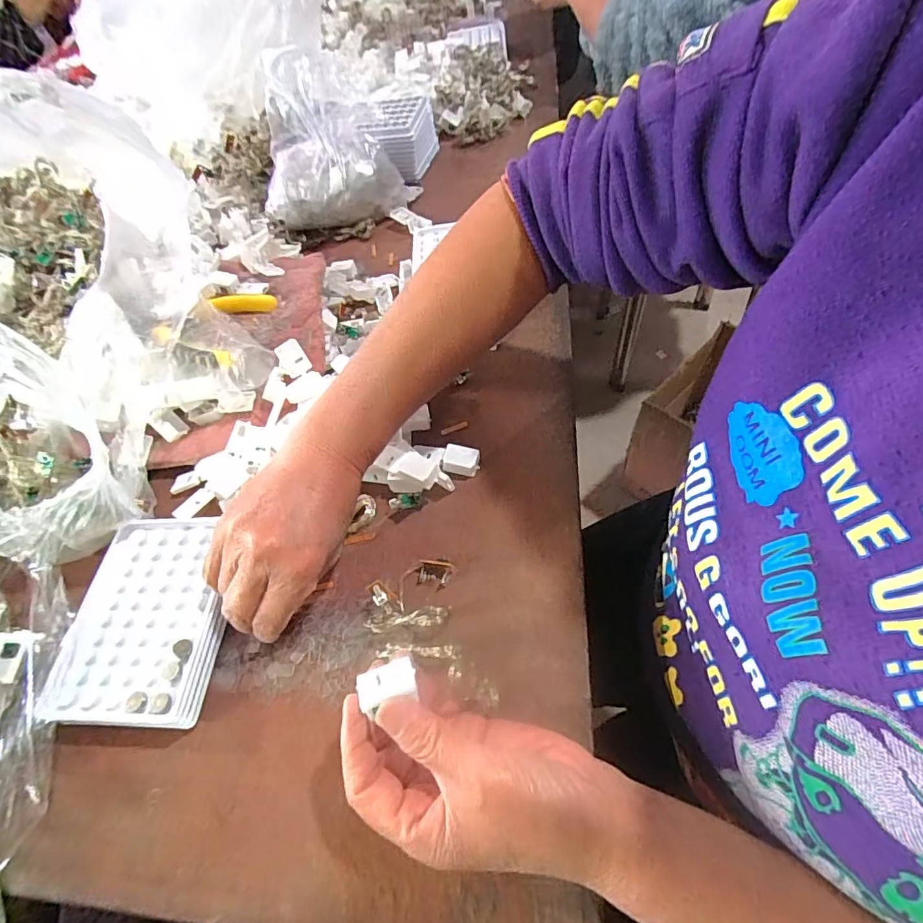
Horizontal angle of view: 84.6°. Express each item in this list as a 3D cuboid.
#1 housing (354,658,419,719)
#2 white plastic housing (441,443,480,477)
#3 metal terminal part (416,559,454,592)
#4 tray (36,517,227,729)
[{"bbox_3d":[-0.035,0.107,0.241,0.027,0.009,0.020,-22,32,-11],"label":"housing"},{"bbox_3d":[0.000,-0.001,0.379,0.027,0.012,0.019,1,57,11],"label":"white plastic housing"},{"bbox_3d":[-0.019,0.073,0.332,0.022,0.012,0.017,10,59,16],"label":"metal terminal part"},{"bbox_3d":[-0.206,0.097,0.329,0.100,0.020,0.130,0,57,3],"label":"tray"}]

